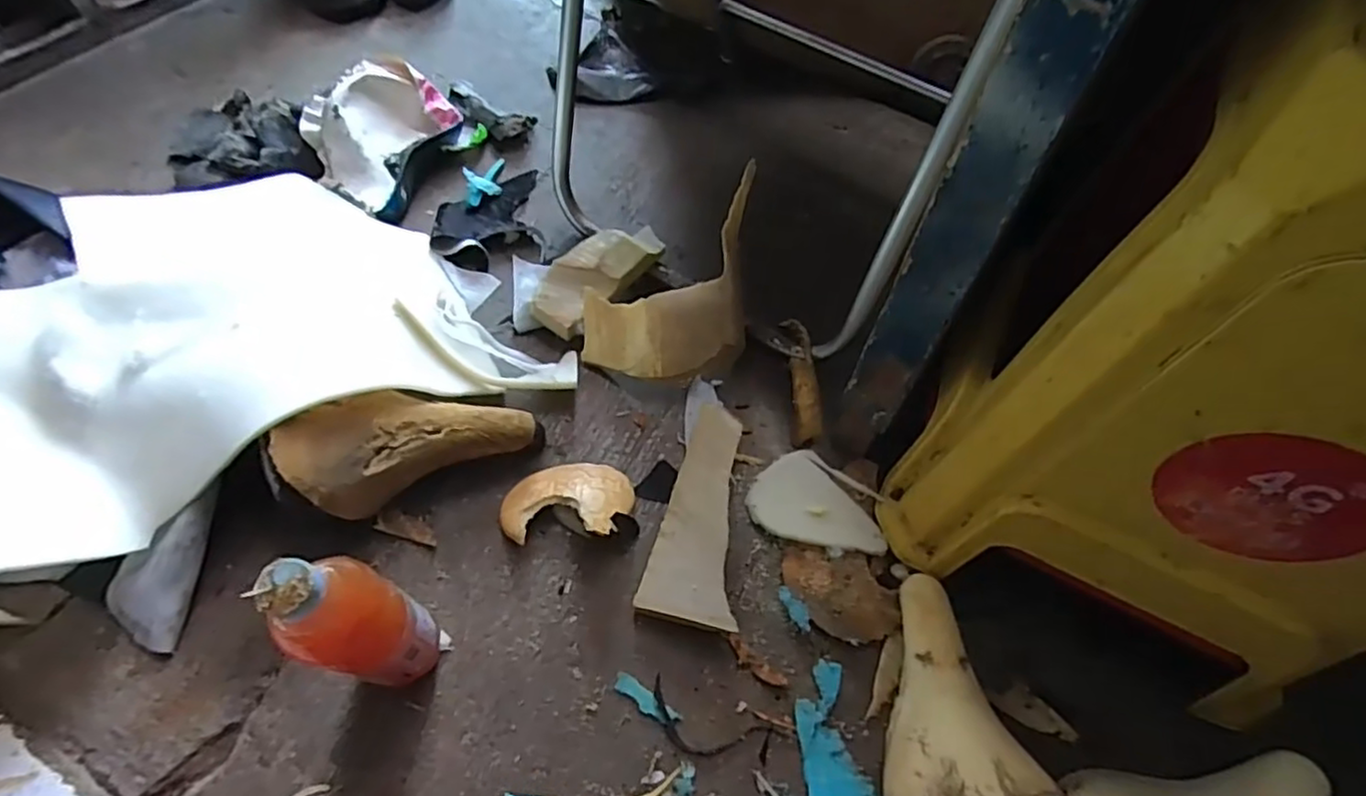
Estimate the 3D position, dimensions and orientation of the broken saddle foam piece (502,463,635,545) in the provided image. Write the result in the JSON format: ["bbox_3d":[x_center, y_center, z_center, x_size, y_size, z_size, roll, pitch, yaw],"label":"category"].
[{"bbox_3d":[-0.111,0.094,0.652,0.124,0.046,0.088,1,58,-4],"label":"broken saddle foam piece"}]

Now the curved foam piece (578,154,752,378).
[{"bbox_3d":[-0.012,-0.135,0.772,0.177,0.095,0.245,9,58,1],"label":"curved foam piece"}]

